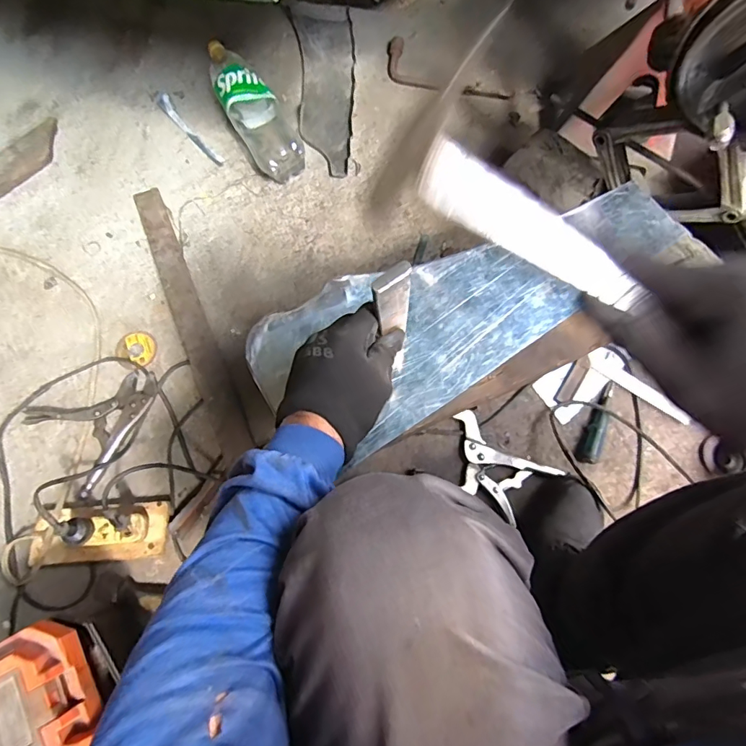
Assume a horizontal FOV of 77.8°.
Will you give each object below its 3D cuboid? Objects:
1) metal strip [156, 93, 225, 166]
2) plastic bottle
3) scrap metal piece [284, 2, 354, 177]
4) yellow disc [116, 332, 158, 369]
[{"bbox_3d":[-0.367,-0.487,0.926,0.025,0.018,0.200,-38,77,-11],"label":"metal strip"},{"bbox_3d":[-0.235,-0.524,0.901,0.102,0.085,0.331,-27,75,-8],"label":"plastic bottle"},{"bbox_3d":[-0.096,-0.610,0.967,0.126,0.015,0.433,-7,73,-3],"label":"scrap metal piece"},{"bbox_3d":[-0.413,-0.040,0.808,0.066,0.006,0.065,0,73,-1],"label":"yellow disc"}]

